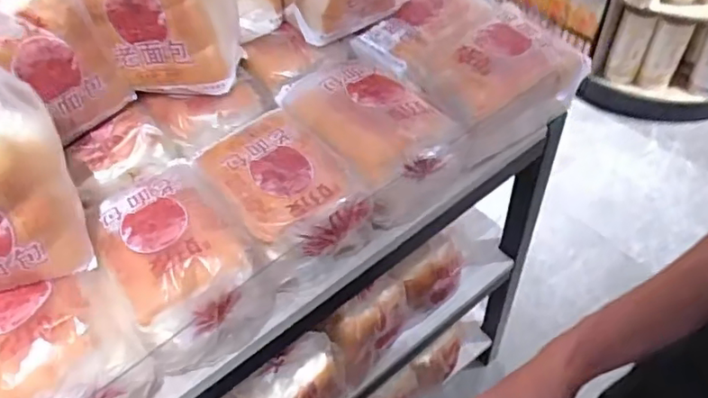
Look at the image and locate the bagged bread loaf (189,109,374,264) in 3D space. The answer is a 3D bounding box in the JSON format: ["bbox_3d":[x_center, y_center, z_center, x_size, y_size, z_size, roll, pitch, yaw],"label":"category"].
[{"bbox_3d":[-0.084,-0.001,0.672,0.133,0.096,0.188,-34,57,-20],"label":"bagged bread loaf"}]

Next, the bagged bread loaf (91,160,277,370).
[{"bbox_3d":[-0.197,0.056,0.626,0.135,0.113,0.221,-30,55,-17],"label":"bagged bread loaf"}]

